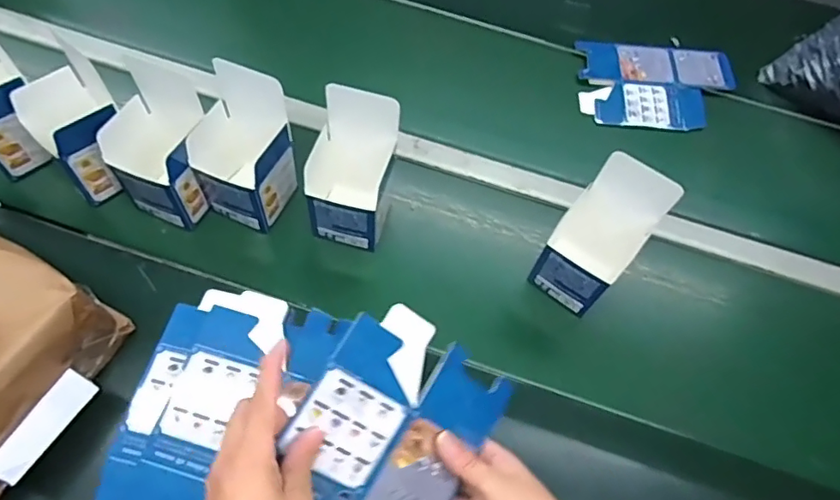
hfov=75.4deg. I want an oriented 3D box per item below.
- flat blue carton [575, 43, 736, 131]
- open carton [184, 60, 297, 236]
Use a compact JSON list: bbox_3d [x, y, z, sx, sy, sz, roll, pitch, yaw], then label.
[{"bbox_3d":[0.363,-0.254,0.834,0.234,0.014,0.150,1,71,-1],"label":"flat blue carton"},{"bbox_3d":[-0.201,-0.114,0.626,0.089,0.160,0.099,18,59,11],"label":"open carton"}]

